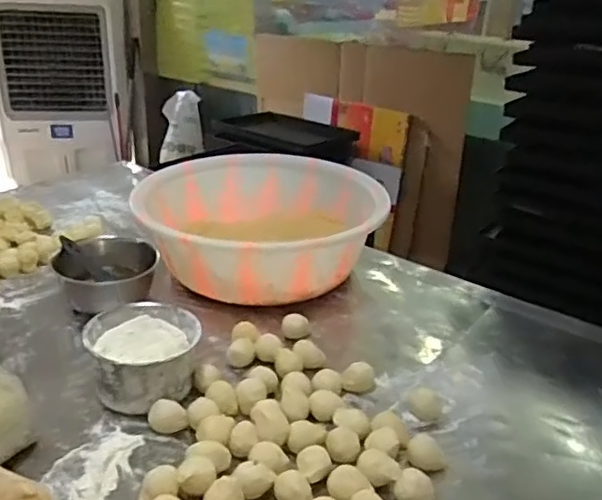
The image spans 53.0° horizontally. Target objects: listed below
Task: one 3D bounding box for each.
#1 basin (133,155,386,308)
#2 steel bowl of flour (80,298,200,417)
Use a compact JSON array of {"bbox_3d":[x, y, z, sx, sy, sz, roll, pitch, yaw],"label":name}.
[{"bbox_3d":[-0.068,-0.047,1.169,0.431,0.146,0.418,2,27,-1],"label":"basin"},{"bbox_3d":[-0.218,0.146,0.841,0.142,0.084,0.135,-1,27,-8],"label":"steel bowl of flour"}]

